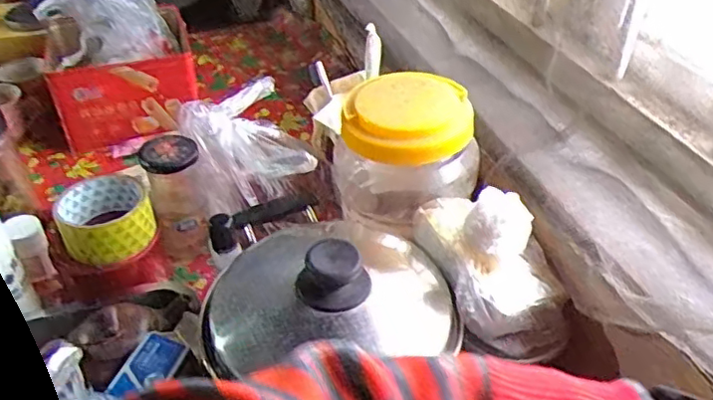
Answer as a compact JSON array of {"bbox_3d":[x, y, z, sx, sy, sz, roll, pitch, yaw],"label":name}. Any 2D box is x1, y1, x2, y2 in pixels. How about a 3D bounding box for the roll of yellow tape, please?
[{"bbox_3d":[-0.249,0.015,0.618,0.086,0.047,0.091,0,39,0],"label":"roll of yellow tape"}]

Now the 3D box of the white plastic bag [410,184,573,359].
[{"bbox_3d":[0.108,0.028,0.503,0.083,0.097,0.124,-10,41,-13],"label":"white plastic bag"}]

